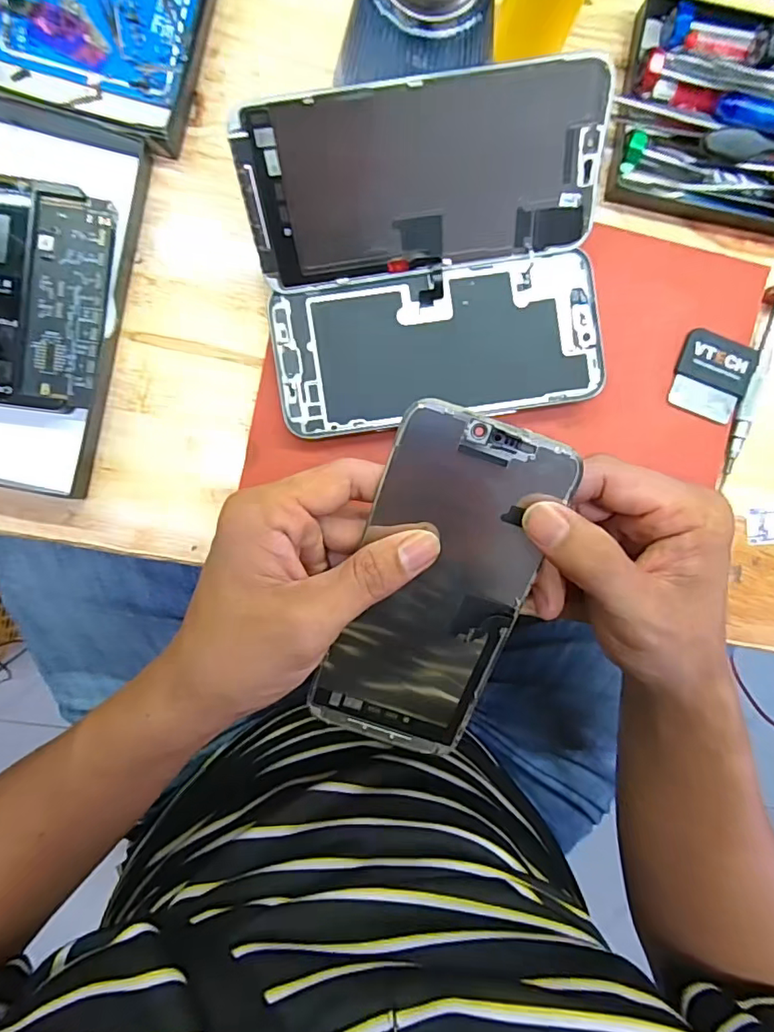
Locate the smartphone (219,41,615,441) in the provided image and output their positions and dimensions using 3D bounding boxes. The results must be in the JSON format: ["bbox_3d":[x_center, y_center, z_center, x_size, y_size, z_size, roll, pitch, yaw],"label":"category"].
[{"bbox_3d":[0.022,-0.116,0.247,0.157,0.025,0.135,-9,115,-1],"label":"smartphone"}]

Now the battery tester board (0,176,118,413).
[{"bbox_3d":[-0.175,-0.106,0.255,0.076,0.014,0.104,8,93,-4],"label":"battery tester board"}]

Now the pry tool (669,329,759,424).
[{"bbox_3d":[0.173,-0.074,0.278,0.042,0.004,0.042,21,92,-5],"label":"pry tool"}]

